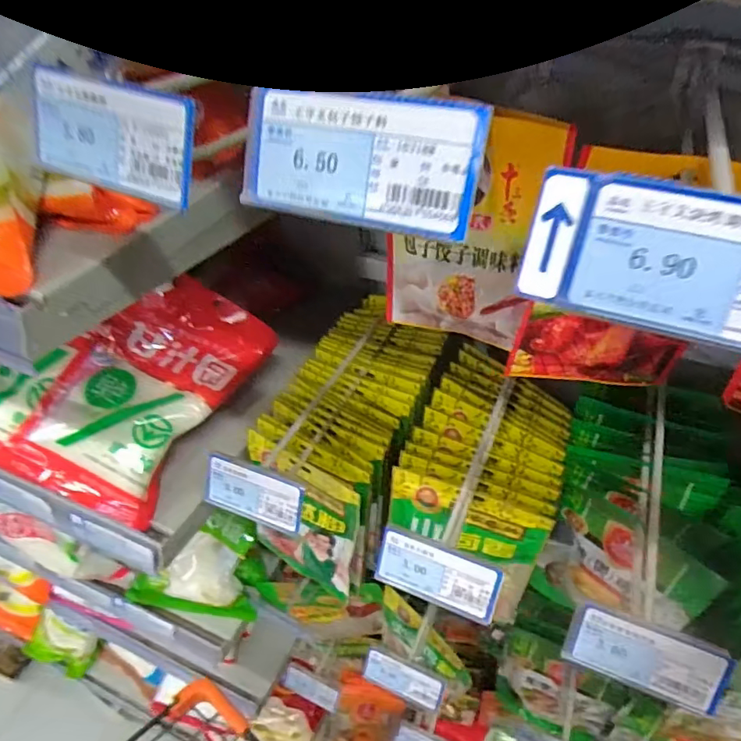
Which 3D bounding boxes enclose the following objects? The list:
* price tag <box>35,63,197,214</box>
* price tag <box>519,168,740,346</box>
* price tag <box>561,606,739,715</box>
[{"bbox_3d":[-0.104,-0.094,0.215,0.077,0.040,0.004,21,24,14],"label":"price tag"},{"bbox_3d":[0.094,-0.030,0.152,0.096,0.039,0.004,16,18,17],"label":"price tag"},{"bbox_3d":[0.161,0.168,0.314,0.083,0.038,0.004,12,7,18],"label":"price tag"}]

